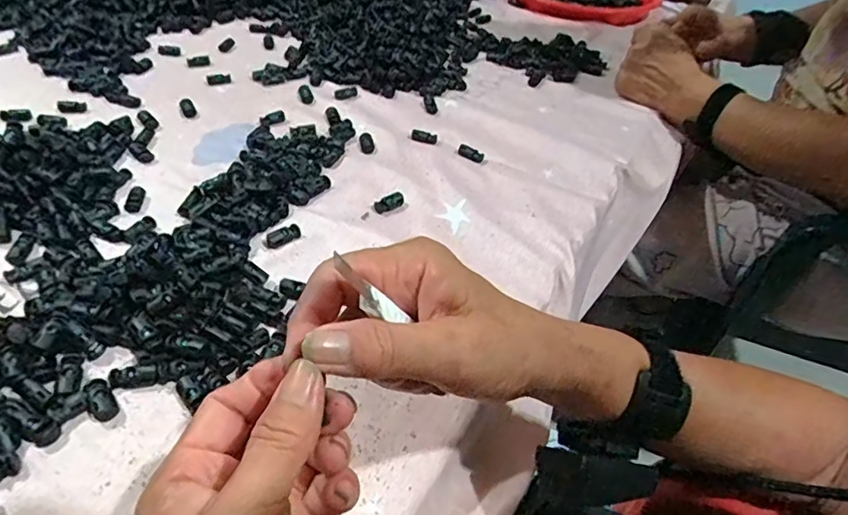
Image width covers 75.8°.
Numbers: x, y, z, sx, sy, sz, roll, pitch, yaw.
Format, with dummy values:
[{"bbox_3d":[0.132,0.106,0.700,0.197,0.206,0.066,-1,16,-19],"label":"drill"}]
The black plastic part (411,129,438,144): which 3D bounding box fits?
[{"bbox_3d":[0.000,-0.129,0.581,0.028,0.008,0.010,21,46,14],"label":"black plastic part"}]

